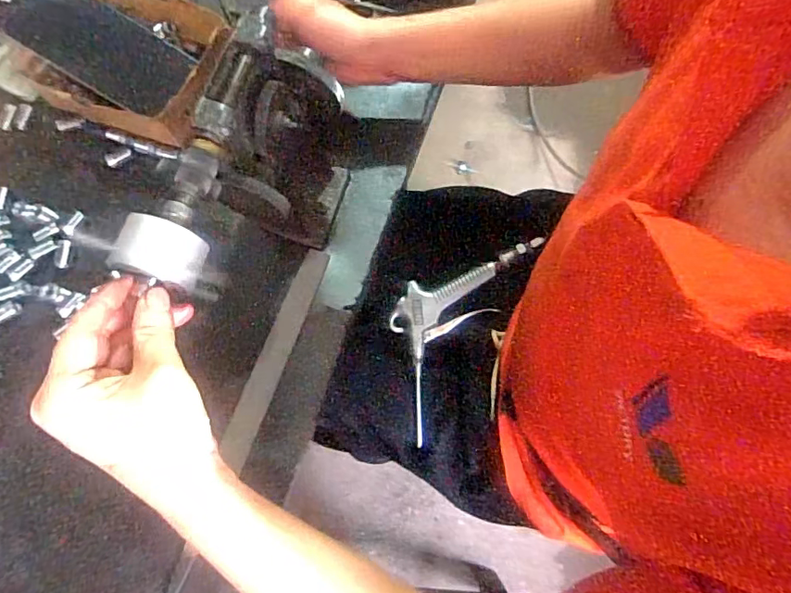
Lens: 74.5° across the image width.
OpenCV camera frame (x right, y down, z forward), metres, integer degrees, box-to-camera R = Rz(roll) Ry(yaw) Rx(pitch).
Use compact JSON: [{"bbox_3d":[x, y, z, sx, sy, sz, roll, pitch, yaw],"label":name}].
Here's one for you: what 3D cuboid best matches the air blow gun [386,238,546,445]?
[{"bbox_3d":[0.060,0.025,0.552,0.110,0.026,0.240,41,94,13],"label":"air blow gun"}]

